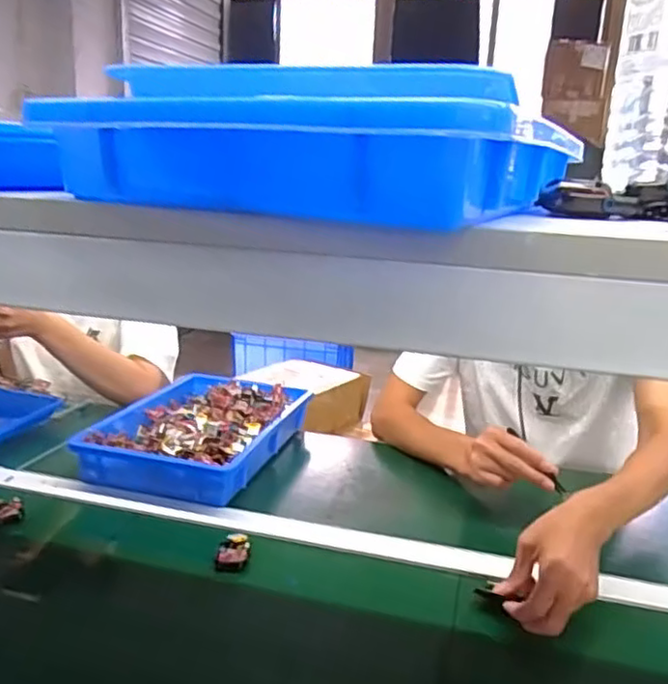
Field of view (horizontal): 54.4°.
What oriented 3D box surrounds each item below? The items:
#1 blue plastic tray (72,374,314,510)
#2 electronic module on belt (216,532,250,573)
[{"bbox_3d":[-0.210,0.137,1.037,0.256,0.056,0.355,7,16,15],"label":"blue plastic tray"},{"bbox_3d":[-0.116,0.242,0.755,0.035,0.015,0.053,2,15,-3],"label":"electronic module on belt"}]

